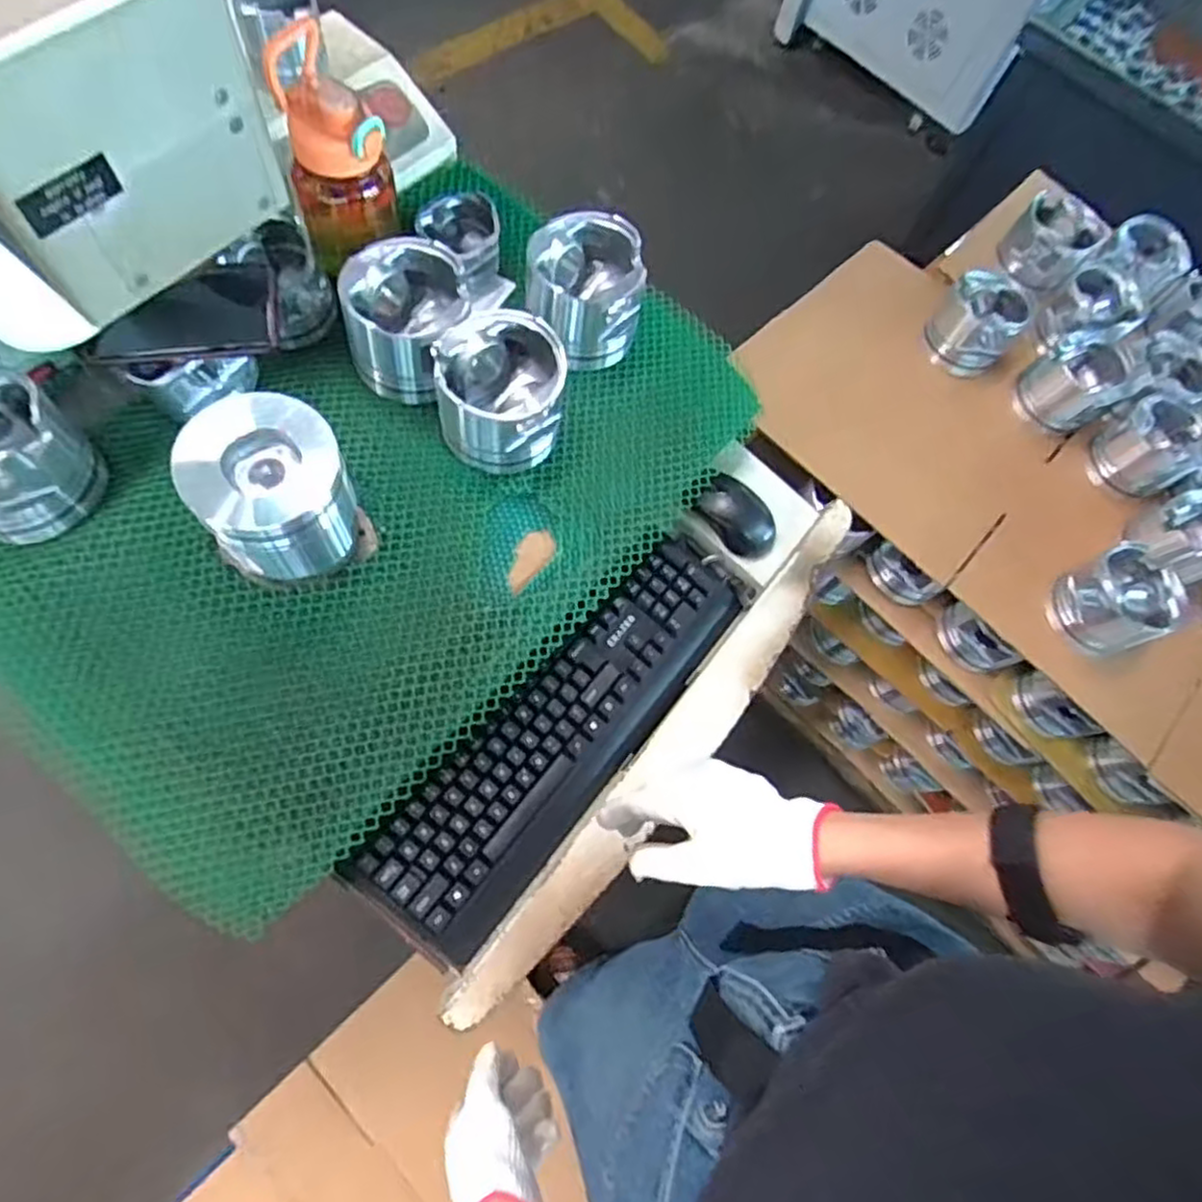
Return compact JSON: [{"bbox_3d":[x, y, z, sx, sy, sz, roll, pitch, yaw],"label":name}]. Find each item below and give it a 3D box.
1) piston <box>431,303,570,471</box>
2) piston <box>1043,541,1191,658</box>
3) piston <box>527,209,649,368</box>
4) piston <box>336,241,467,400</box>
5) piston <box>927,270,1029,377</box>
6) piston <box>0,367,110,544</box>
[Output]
[{"bbox_3d":[-0.091,-0.185,0.663,0.112,0.101,0.101,-21,70,-8],"label":"piston"},{"bbox_3d":[0.627,-0.003,0.884,0.130,0.082,0.116,-21,70,-8],"label":"piston"},{"bbox_3d":[-0.016,-0.299,0.714,0.111,0.112,0.096,-8,69,-3],"label":"piston"},{"bbox_3d":[-0.174,-0.257,0.677,0.102,0.113,0.107,0,69,0],"label":"piston"},{"bbox_3d":[0.519,-0.380,1.007,0.111,0.102,0.085,35,73,12],"label":"piston"},{"bbox_3d":[-0.484,-0.116,0.594,0.098,0.102,0.113,36,73,13],"label":"piston"}]

